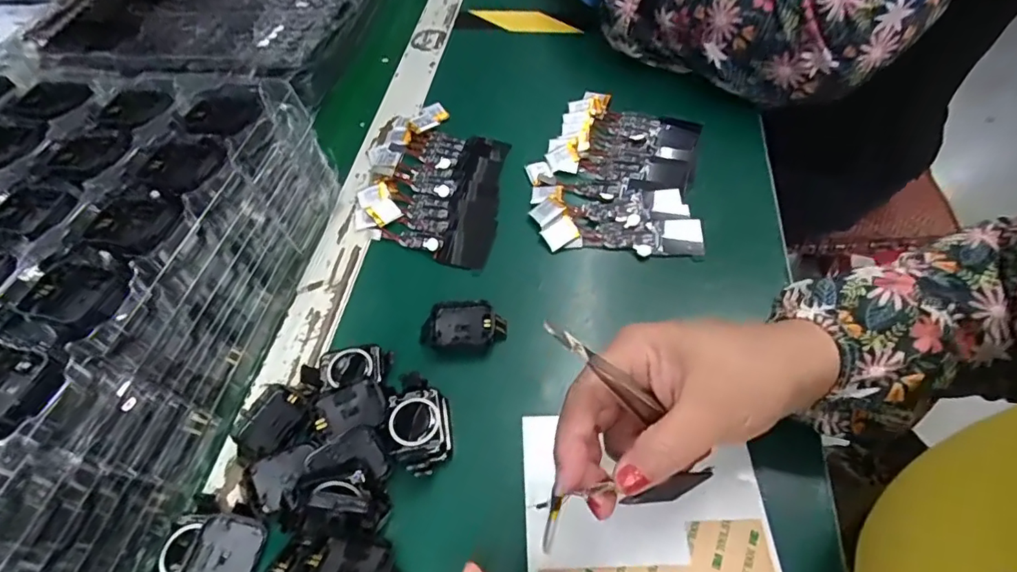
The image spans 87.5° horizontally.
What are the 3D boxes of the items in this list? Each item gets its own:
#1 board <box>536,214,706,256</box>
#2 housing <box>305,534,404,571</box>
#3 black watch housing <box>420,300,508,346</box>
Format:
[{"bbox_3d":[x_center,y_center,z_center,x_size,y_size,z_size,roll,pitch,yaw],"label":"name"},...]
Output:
[{"bbox_3d":[0.083,-0.037,0.384,0.112,0.007,0.030,0,54,4],"label":"board"},{"bbox_3d":[-0.074,0.139,0.260,0.047,0.008,0.034,14,32,18],"label":"housing"},{"bbox_3d":[-0.029,0.027,0.348,0.054,0.016,0.032,-4,54,1],"label":"black watch housing"}]

